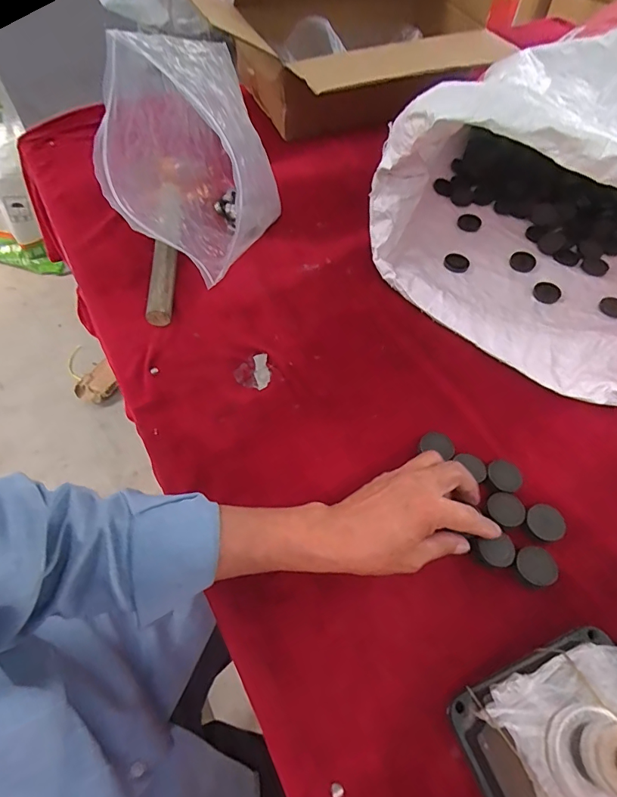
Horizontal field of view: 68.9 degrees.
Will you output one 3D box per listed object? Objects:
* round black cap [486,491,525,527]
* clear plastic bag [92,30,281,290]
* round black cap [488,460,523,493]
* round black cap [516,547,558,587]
[{"bbox_3d":[0.182,0.103,0.416,0.030,0.010,0.032,1,57,-1],"label":"round black cap"},{"bbox_3d":[-0.122,-0.265,0.518,0.157,0.241,0.268,-2,58,-3],"label":"clear plastic bag"},{"bbox_3d":[0.189,0.077,0.438,0.032,0.012,0.032,1,57,-1],"label":"round black cap"},{"bbox_3d":[0.197,0.146,0.390,0.031,0.012,0.032,1,57,-1],"label":"round black cap"}]

